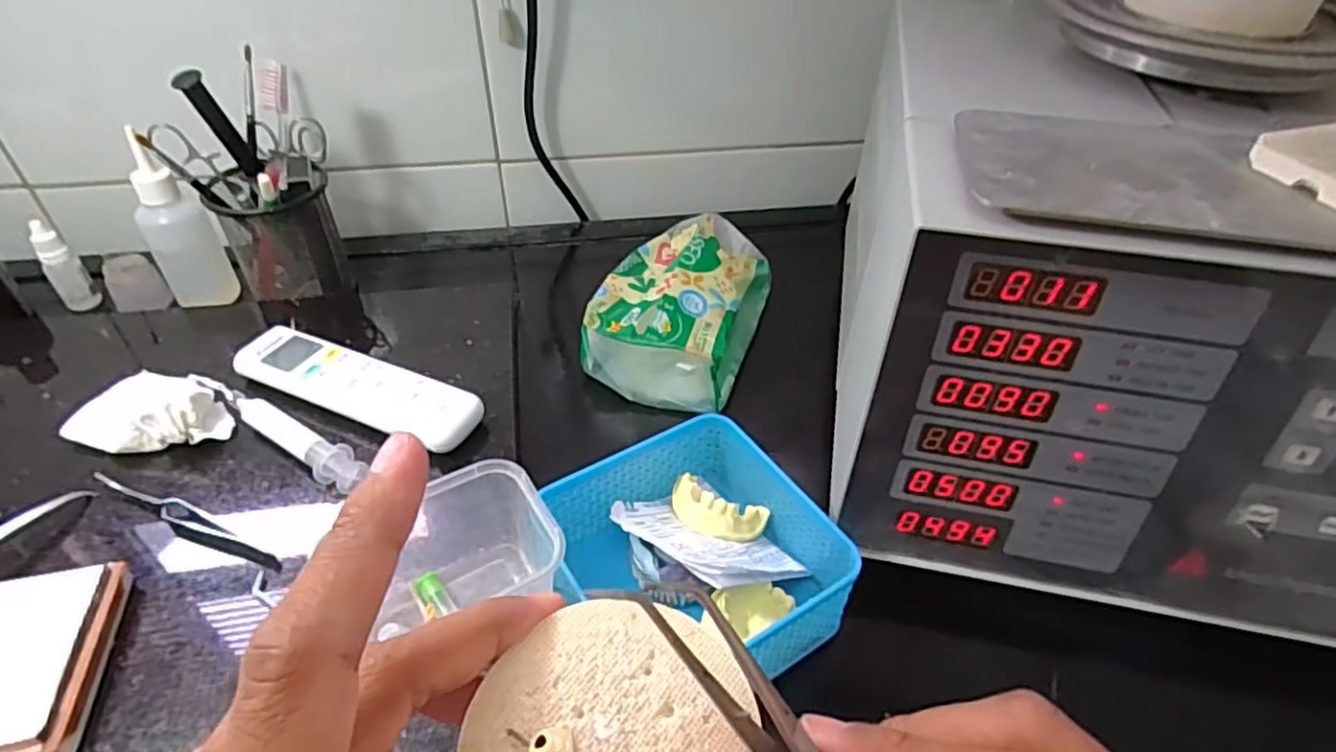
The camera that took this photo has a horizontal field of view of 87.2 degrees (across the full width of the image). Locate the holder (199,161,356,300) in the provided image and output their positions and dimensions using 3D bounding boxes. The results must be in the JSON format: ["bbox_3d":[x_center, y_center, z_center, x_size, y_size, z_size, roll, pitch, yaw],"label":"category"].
[{"bbox_3d":[-0.309,-0.113,0.568,0.085,0.109,0.068,-20,47,-22],"label":"holder"}]

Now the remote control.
[{"bbox_3d":[-0.208,0.005,0.471,0.175,0.014,0.046,18,45,17],"label":"remote control"}]

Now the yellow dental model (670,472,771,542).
[{"bbox_3d":[0.029,0.078,0.405,0.056,0.025,0.031,13,44,13],"label":"yellow dental model"}]

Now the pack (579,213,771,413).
[{"bbox_3d":[0.010,-0.066,0.564,0.125,0.052,0.202,12,43,12],"label":"pack"}]

